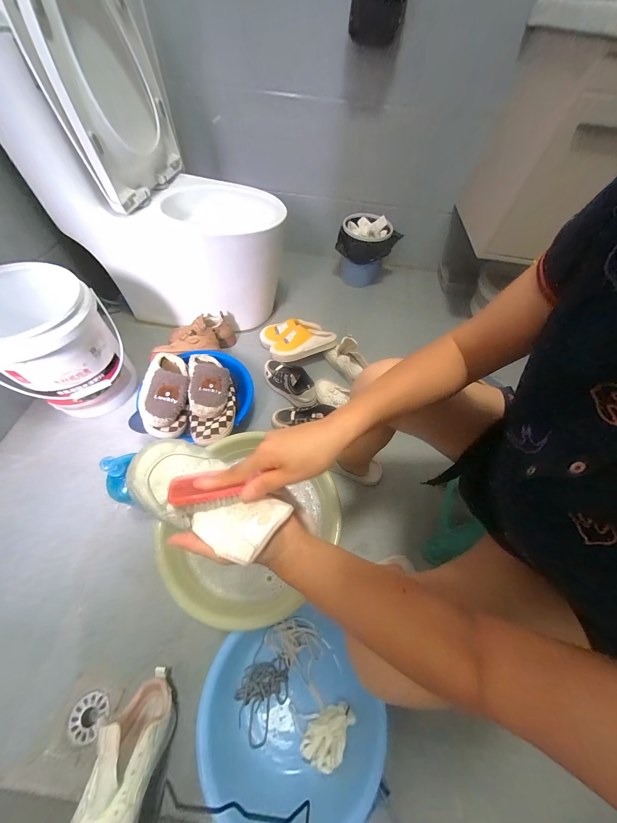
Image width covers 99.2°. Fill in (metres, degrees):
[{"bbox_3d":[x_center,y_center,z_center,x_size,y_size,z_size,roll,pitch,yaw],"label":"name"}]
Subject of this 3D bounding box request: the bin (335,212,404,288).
[{"bbox_3d":[0.253,-0.723,1.227,0.260,0.271,0.229,6,58,-1],"label":"bin"}]

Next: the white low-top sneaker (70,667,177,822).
[{"bbox_3d":[-0.295,0.544,0.411,0.095,0.243,0.149,-3,95,-6],"label":"white low-top sneaker"}]

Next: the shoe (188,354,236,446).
[{"bbox_3d":[-0.284,-0.060,0.767,0.124,0.086,0.316,-7,59,-9],"label":"shoe"}]

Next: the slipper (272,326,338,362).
[{"bbox_3d":[-0.020,-0.258,0.977,0.238,0.062,0.106,-20,62,-15],"label":"slipper"}]

